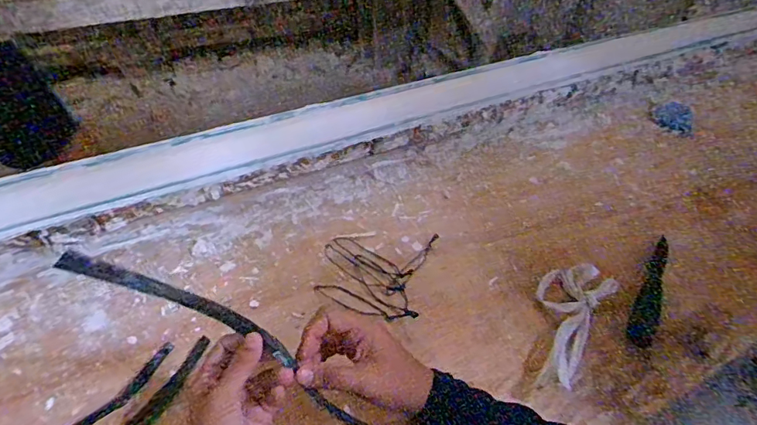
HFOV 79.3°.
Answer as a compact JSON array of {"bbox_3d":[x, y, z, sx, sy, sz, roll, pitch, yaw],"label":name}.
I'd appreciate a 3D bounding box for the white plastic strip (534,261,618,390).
[{"bbox_3d":[0.219,0.115,0.535,0.076,0.010,0.172,30,51,23],"label":"white plastic strip"}]

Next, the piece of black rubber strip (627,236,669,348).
[{"bbox_3d":[0.340,0.090,0.570,0.030,0.021,0.180,25,49,19],"label":"piece of black rubber strip"}]

